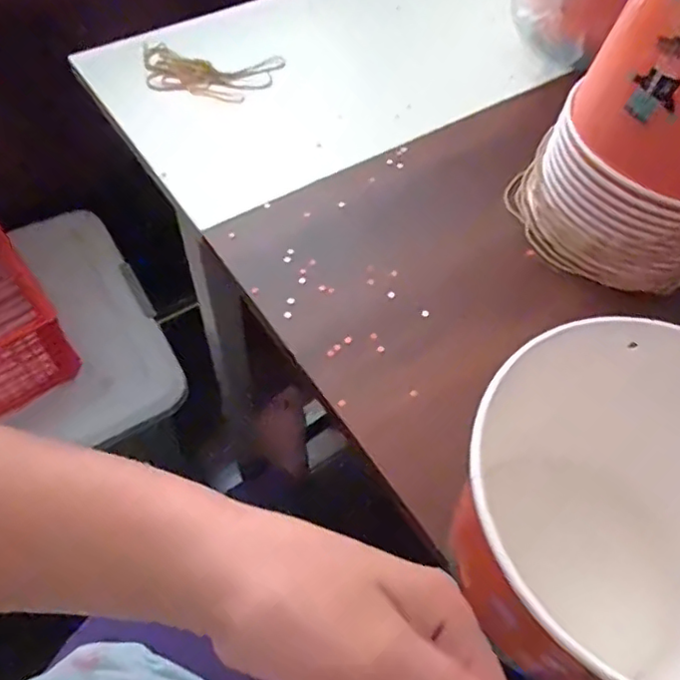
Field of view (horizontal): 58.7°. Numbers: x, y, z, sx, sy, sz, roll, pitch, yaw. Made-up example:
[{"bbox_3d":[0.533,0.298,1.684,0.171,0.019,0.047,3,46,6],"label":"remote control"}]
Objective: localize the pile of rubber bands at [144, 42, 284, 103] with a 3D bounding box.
[{"bbox_3d":[-0.135,-0.266,0.596,0.137,0.010,0.073,13,56,5],"label":"pile of rubber bands"}]

